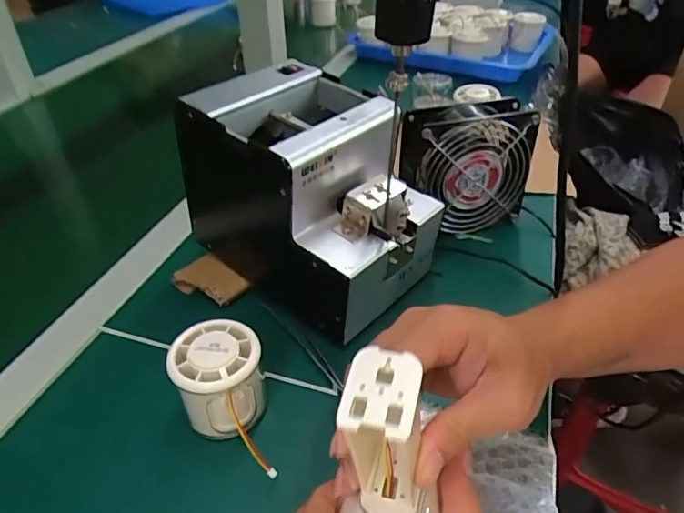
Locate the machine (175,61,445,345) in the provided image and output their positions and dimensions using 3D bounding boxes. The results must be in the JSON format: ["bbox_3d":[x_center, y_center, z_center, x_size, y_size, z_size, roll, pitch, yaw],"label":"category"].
[{"bbox_3d":[-0.037,-0.059,0.439,0.211,0.162,0.123,29,46,31],"label":"machine"}]

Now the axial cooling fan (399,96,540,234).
[{"bbox_3d":[0.121,-0.087,0.505,0.123,0.114,0.044,-8,39,-11],"label":"axial cooling fan"}]

